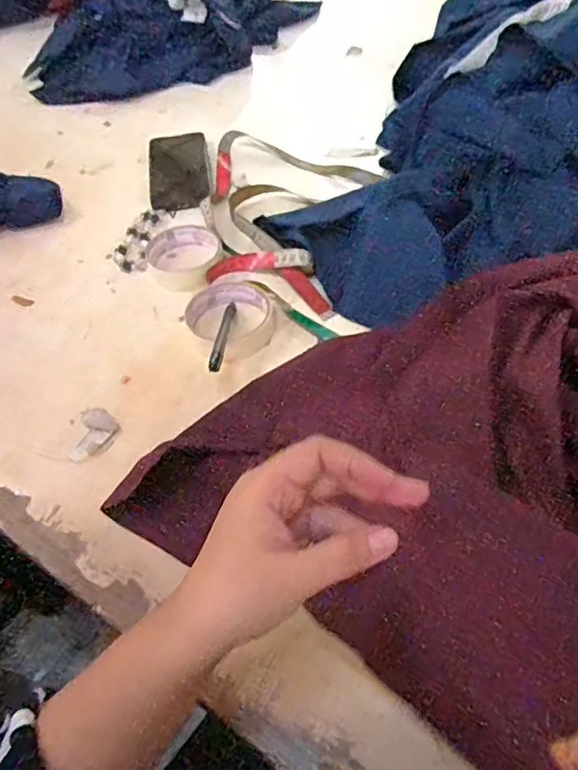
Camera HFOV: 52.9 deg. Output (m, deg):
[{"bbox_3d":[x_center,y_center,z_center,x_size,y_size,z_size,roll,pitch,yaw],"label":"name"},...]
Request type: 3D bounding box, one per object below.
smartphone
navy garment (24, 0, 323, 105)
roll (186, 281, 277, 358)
[{"bbox_3d":[-0.144,-0.287,0.755,0.073,0.008,0.171,-9,53,-3],"label":"smartphone"},{"bbox_3d":[-0.174,-0.611,0.971,0.537,0.097,0.216,-21,54,-12],"label":"navy garment"},{"bbox_3d":[-0.054,-0.069,0.577,0.076,0.019,0.090,-40,60,-23],"label":"roll"}]

